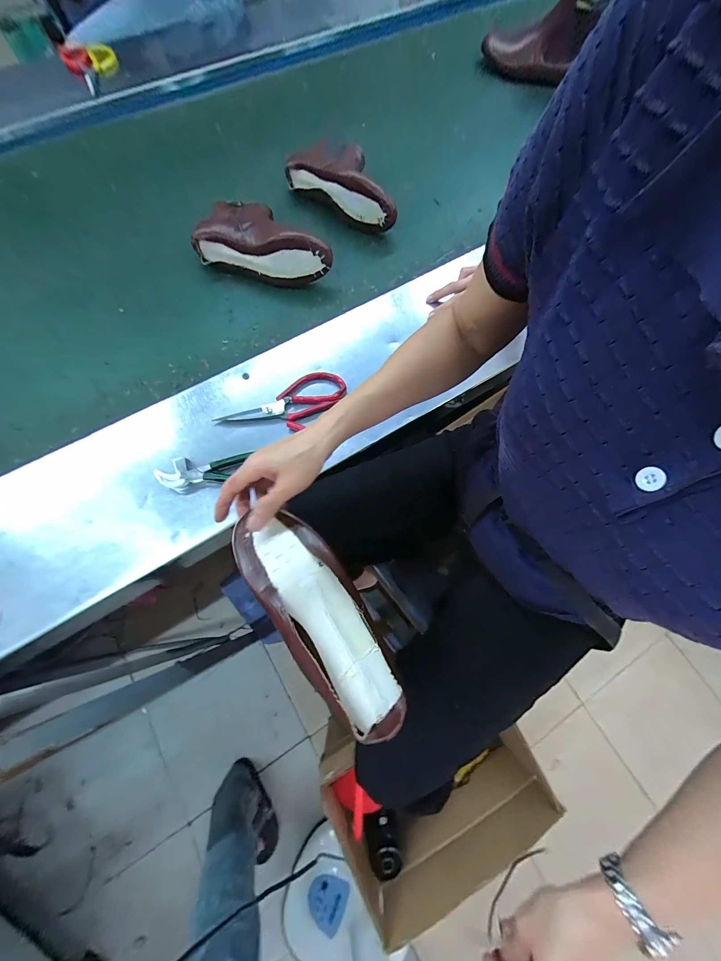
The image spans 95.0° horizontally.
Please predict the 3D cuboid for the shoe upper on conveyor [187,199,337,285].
[{"bbox_3d":[-0.163,-0.450,0.607,0.243,0.076,0.147,12,72,2],"label":"shoe upper on conveyor"}]

